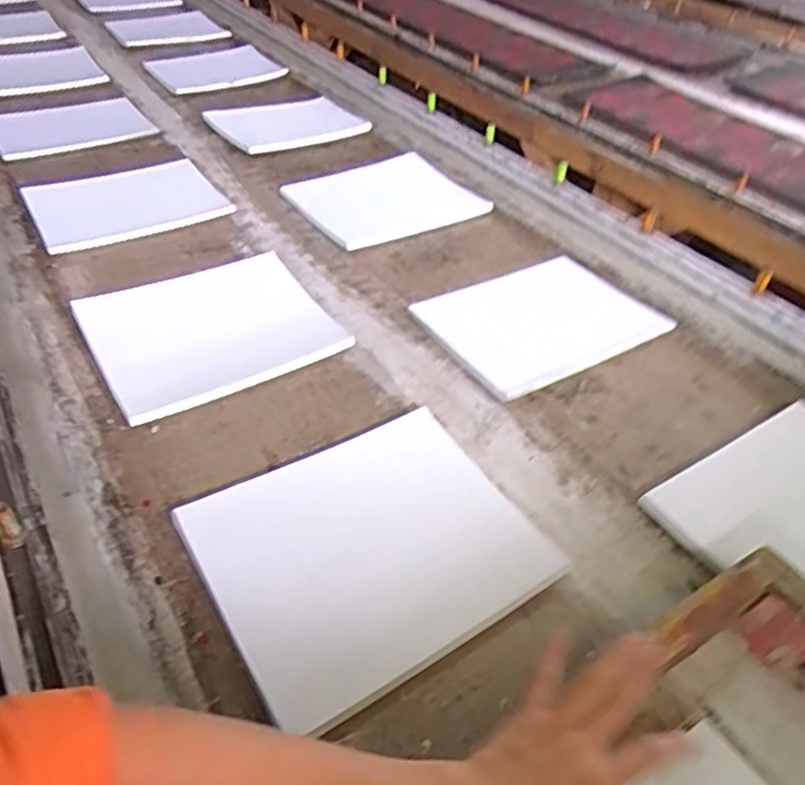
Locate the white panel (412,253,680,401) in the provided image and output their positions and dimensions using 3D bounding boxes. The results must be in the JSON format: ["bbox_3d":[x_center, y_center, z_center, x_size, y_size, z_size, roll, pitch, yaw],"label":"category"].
[{"bbox_3d":[0.178,-0.098,0.854,0.272,0.007,0.205,-21,47,-24],"label":"white panel"}]

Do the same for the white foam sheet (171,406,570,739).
[{"bbox_3d":[-0.028,0.136,0.594,0.275,0.019,0.234,-22,47,-26],"label":"white foam sheet"}]

